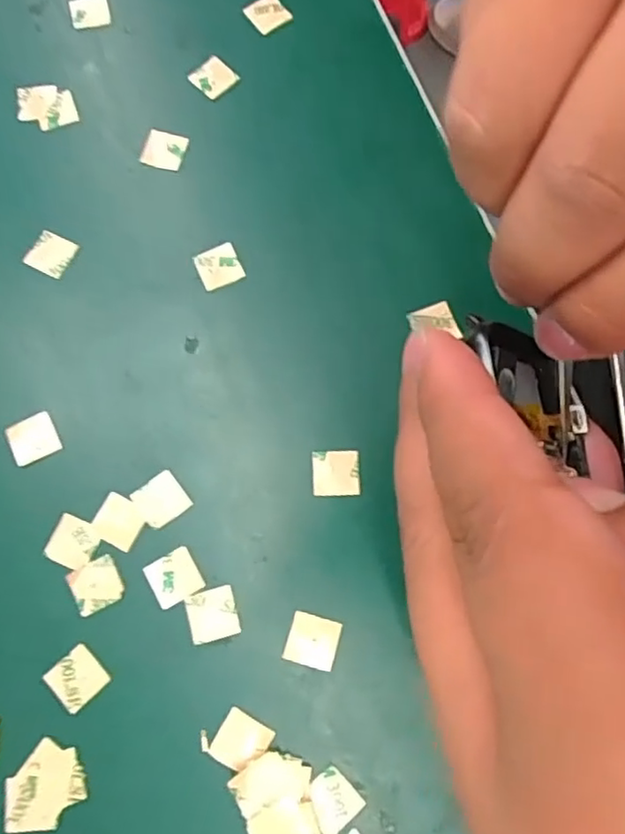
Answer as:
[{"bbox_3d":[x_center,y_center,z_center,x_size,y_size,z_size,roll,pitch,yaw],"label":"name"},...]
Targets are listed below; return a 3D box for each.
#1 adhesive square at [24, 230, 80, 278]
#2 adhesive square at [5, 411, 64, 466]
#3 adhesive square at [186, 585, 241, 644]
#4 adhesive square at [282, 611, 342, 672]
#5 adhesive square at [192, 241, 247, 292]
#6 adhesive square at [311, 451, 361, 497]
[{"bbox_3d":[-0.098,-0.061,0.242,0.017,0.004,0.015,27,83,4],"label":"adhesive square"},{"bbox_3d":[-0.097,0.008,0.224,0.016,0.004,0.016,-25,75,-8],"label":"adhesive square"},{"bbox_3d":[-0.033,0.064,0.210,0.016,0.004,0.016,-16,74,-2],"label":"adhesive square"},{"bbox_3d":[0.000,0.072,0.205,0.016,0.004,0.015,15,76,5],"label":"adhesive square"},{"bbox_3d":[-0.035,-0.056,0.238,0.016,0.004,0.015,-24,76,-5],"label":"adhesive square"},{"bbox_3d":[0.008,0.019,0.219,0.016,0.004,0.015,-2,75,1],"label":"adhesive square"}]

